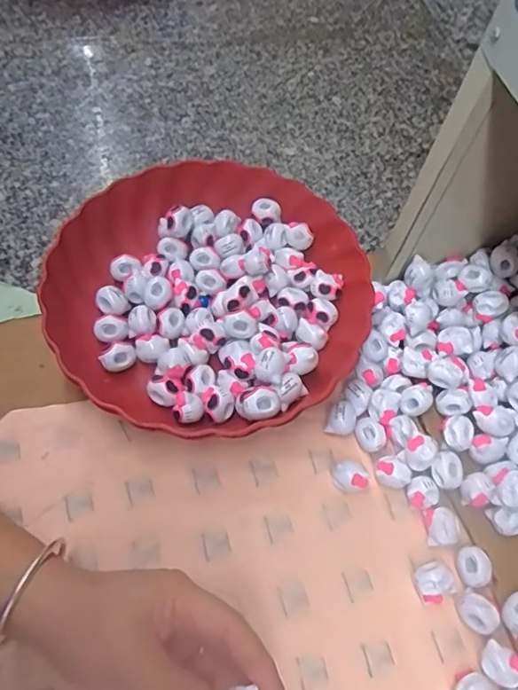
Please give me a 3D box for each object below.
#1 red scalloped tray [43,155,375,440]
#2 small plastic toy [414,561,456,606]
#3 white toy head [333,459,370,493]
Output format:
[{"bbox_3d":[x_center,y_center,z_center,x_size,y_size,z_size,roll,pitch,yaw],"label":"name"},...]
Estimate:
[{"bbox_3d":[-0.033,-0.045,0.424,0.230,0.051,0.236,19,61,6],"label":"red scalloped tray"},{"bbox_3d":[0.114,0.154,0.348,0.025,0.019,0.023,2,61,-4],"label":"small plastic toy"},{"bbox_3d":[0.064,0.094,0.380,0.025,0.020,0.018,18,61,5],"label":"white toy head"}]

